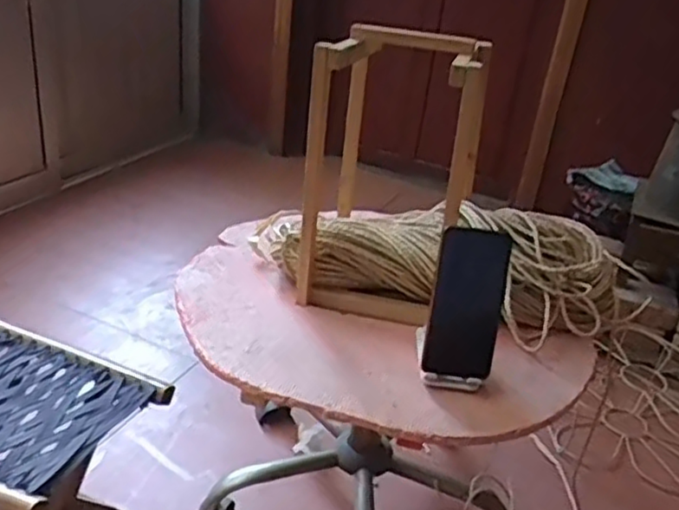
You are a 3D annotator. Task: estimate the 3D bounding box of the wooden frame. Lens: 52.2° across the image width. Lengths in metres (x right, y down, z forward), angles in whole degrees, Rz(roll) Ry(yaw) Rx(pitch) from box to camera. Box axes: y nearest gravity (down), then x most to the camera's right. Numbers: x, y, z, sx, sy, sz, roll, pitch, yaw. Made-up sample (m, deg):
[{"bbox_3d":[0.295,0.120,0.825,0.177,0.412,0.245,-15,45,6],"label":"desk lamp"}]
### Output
[{"bbox_3d":[0.071,-0.102,0.879,0.186,0.339,0.189,14,29,12],"label":"wooden frame"}]

